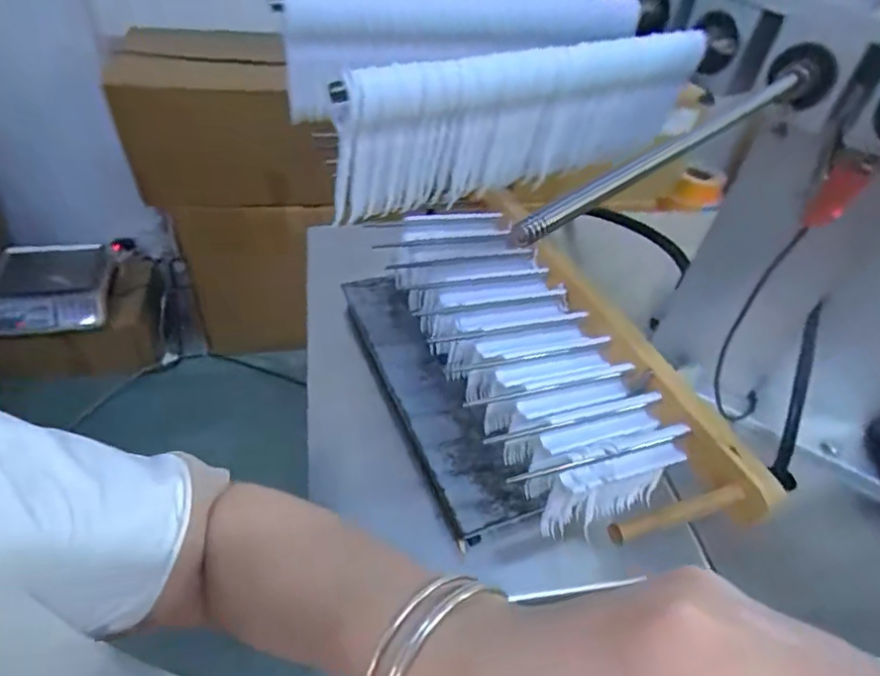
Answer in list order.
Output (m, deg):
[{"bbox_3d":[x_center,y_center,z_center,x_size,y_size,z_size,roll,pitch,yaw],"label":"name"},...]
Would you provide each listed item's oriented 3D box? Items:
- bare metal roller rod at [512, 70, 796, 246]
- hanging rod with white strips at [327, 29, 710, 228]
[{"bbox_3d":[0.097,-0.076,0.217,0.208,0.007,0.006,-32,57,-33],"label":"bare metal roller rod"},{"bbox_3d":[0.045,-0.105,0.280,0.209,0.076,0.019,-20,51,-25],"label":"hanging rod with white strips"}]

